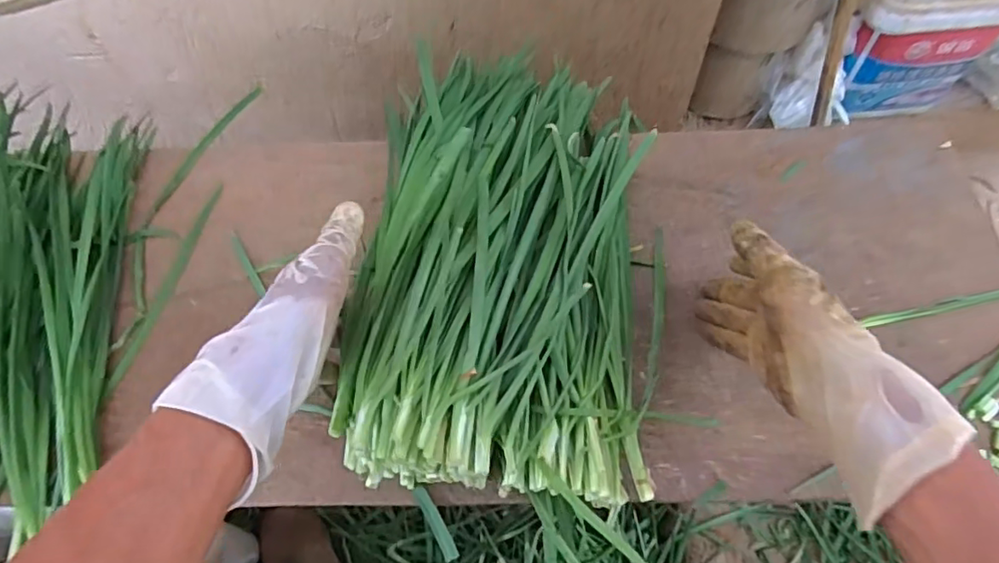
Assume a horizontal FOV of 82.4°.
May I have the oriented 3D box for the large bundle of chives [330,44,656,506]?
[{"bbox_3d":[0.007,-0.042,0.449,0.208,0.089,0.390,3,62,5],"label":"large bundle of chives"}]

